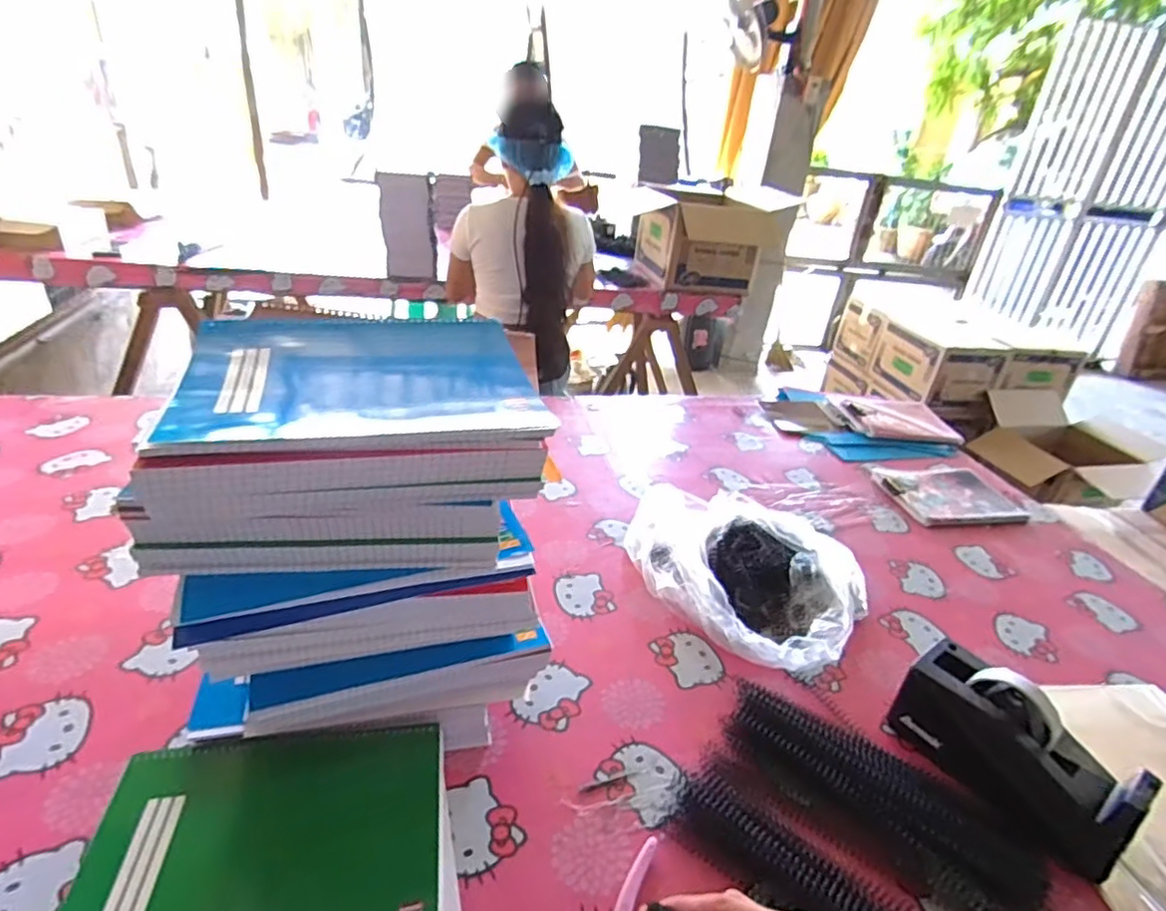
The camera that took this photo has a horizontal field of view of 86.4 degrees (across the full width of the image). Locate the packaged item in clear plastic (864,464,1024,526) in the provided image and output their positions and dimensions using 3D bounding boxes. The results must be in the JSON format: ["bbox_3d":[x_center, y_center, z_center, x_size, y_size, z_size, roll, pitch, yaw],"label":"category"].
[{"bbox_3d":[0.657,0.068,1.127,0.233,0.017,0.187,1,32,-10],"label":"packaged item in clear plastic"}]

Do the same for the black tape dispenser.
[{"bbox_3d":[0.414,0.284,0.601,0.073,0.120,0.198,-16,38,-34],"label":"black tape dispenser"}]

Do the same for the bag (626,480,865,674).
[{"bbox_3d":[0.195,0.146,0.849,0.350,0.061,0.271,26,36,28],"label":"bag"}]

